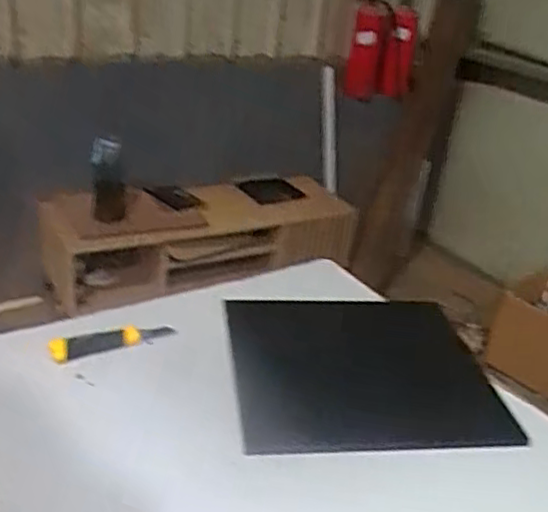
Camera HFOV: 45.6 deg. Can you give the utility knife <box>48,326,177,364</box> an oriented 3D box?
[{"bbox_3d":[-0.236,0.122,0.955,0.176,0.018,0.037,-7,31,-26],"label":"utility knife"}]

